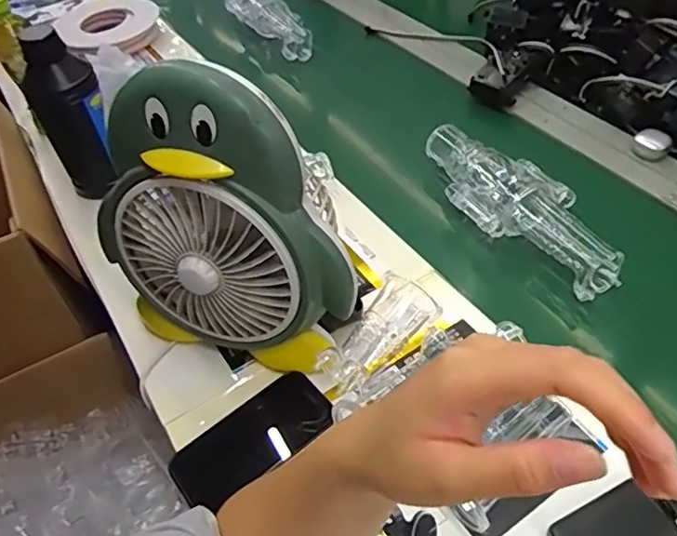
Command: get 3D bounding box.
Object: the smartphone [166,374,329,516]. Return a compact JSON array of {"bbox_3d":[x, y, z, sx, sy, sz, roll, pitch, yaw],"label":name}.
[{"bbox_3d":[-0.079,0.159,0.535,0.147,0.012,0.063,-33,73,-13],"label":"smartphone"}]

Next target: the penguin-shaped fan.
[{"bbox_3d":[-0.110,-0.032,0.509,0.250,0.271,0.078,14,51,17],"label":"penguin-shaped fan"}]

